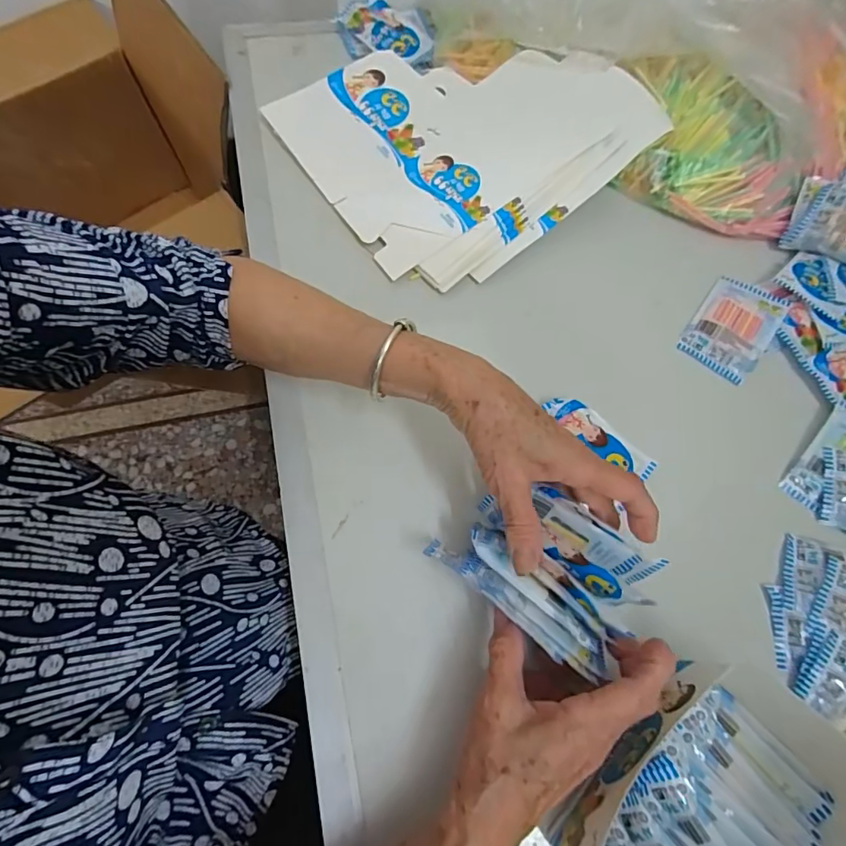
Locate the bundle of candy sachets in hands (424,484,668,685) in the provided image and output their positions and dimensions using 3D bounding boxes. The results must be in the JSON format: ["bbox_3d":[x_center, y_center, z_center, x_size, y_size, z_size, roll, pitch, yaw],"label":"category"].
[{"bbox_3d":[0.084,0.098,0.336,0.115,0.053,0.085,37,76,12],"label":"bundle of candy sachets in hands"}]

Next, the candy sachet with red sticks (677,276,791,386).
[{"bbox_3d":[0.285,-0.090,0.457,0.066,0.008,0.103,36,71,10],"label":"candy sachet with red sticks"}]

